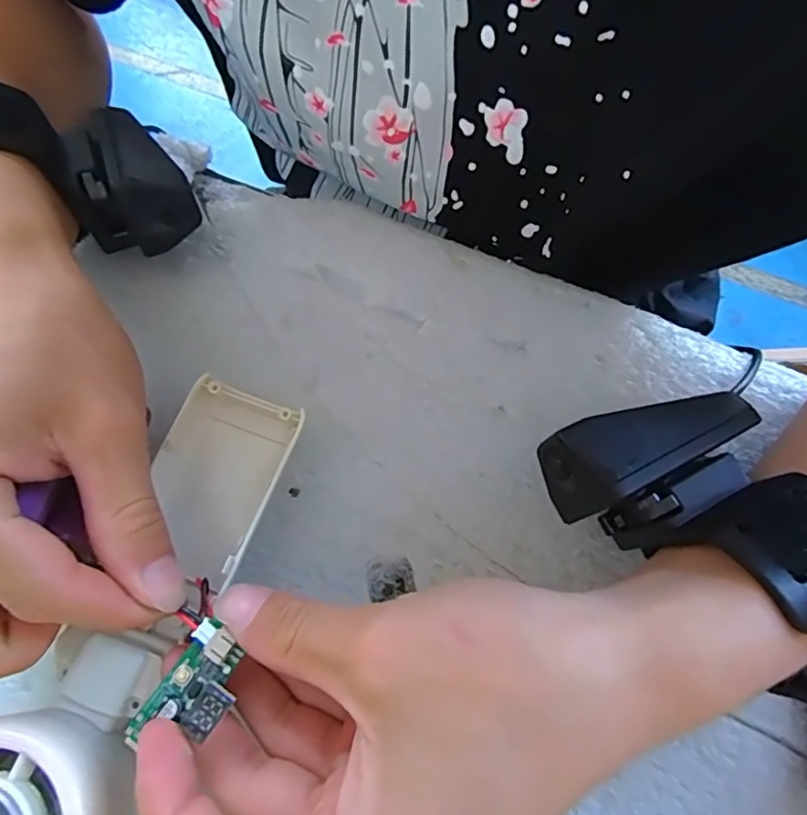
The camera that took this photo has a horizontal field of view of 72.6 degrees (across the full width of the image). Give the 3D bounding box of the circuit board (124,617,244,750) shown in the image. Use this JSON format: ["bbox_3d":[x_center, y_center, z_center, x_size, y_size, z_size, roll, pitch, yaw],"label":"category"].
[{"bbox_3d":[-0.057,0.078,0.147,0.021,0.011,0.034,31,75,12],"label":"circuit board"}]

